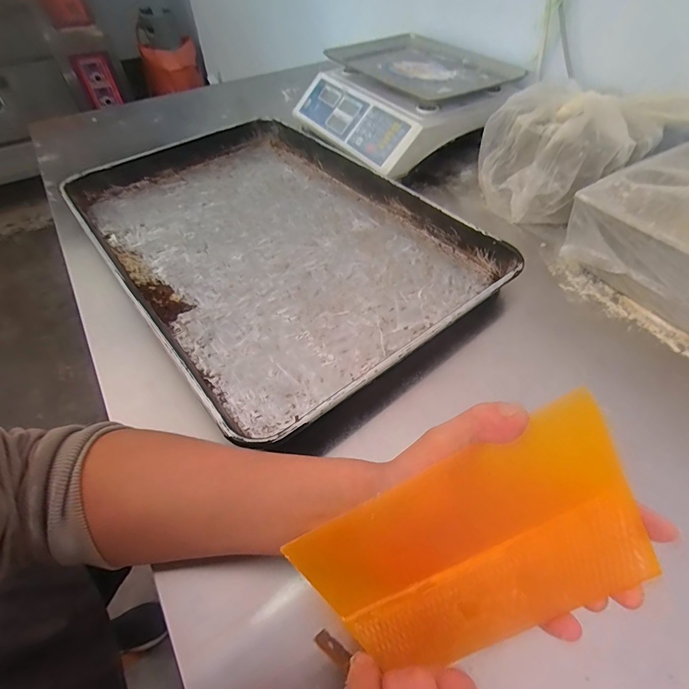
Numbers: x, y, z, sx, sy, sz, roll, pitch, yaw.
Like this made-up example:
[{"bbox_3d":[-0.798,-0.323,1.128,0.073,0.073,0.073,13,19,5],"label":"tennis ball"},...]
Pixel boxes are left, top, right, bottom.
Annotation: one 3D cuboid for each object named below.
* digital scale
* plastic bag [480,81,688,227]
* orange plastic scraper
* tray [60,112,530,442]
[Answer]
[{"bbox_3d":[0.110,-0.473,0.751,0.327,0.114,0.357,-25,55,-18],"label":"digital scale"},{"bbox_3d":[0.356,-0.288,0.573,0.248,0.144,0.185,-16,52,-11],"label":"plastic bag"},{"bbox_3d":[0.073,0.119,0.219,0.186,0.004,0.105,-32,90,10],"label":"orange plastic scraper"},{"bbox_3d":[-0.123,-0.179,0.566,0.409,0.053,0.646,-33,57,-22],"label":"tray"}]

